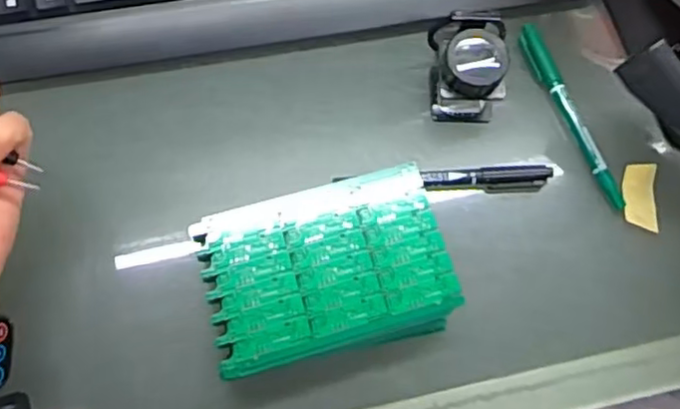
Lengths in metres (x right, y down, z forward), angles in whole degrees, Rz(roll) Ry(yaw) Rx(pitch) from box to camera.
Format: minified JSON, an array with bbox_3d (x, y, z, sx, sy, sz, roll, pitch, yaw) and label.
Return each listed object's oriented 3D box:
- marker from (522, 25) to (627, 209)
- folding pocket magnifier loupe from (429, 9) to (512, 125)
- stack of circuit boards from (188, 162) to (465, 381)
[{"bbox_3d":[0.152,-0.060,0.427,0.013,0.008,0.136,-20,74,-8],"label":"marker"},{"bbox_3d":[0.082,-0.088,0.415,0.047,0.053,0.053,2,72,-2],"label":"folding pocket magnifier loupe"},{"bbox_3d":[-0.008,0.039,0.379,0.135,0.032,0.095,-15,73,-7],"label":"stack of circuit boards"}]

